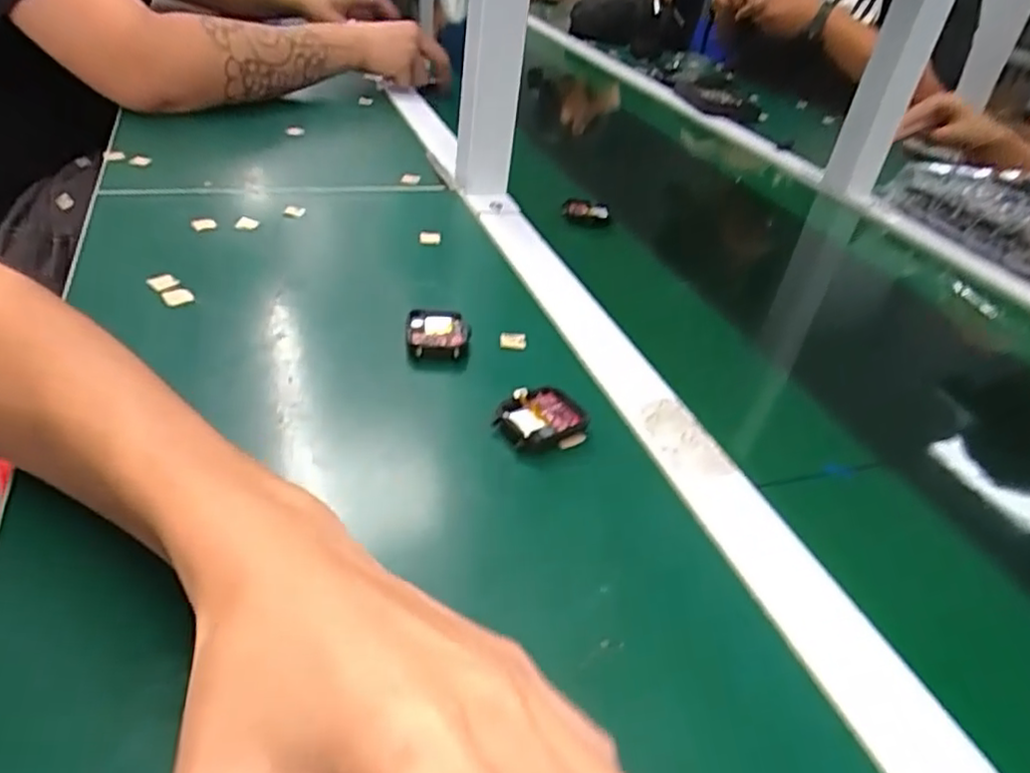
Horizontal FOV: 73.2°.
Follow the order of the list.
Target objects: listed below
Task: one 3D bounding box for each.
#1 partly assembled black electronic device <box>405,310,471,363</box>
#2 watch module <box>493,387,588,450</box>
[{"bbox_3d":[-0.048,-0.033,0.432,0.038,0.012,0.044,5,36,-5],"label":"partly assembled black electronic device"},{"bbox_3d":[0.014,0.017,0.373,0.046,0.012,0.036,-9,39,-19],"label":"watch module"}]

